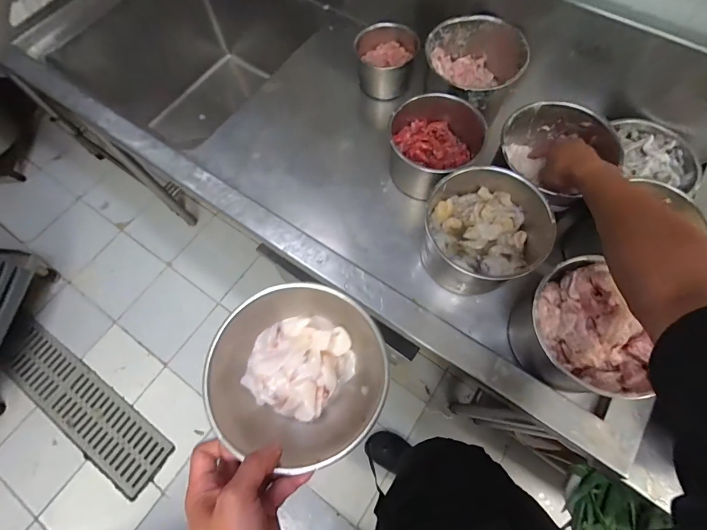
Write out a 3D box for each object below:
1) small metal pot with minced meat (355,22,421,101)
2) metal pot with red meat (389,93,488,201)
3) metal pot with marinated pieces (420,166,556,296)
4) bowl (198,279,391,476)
[{"bbox_3d":[0.067,-0.418,0.695,0.114,0.098,0.104,0,68,1],"label":"small metal pot with minced meat"},{"bbox_3d":[0.142,-0.202,0.593,0.156,0.100,0.162,1,69,1],"label":"metal pot with red meat"},{"bbox_3d":[0.190,-0.056,0.535,0.164,0.114,0.177,0,68,1],"label":"metal pot with marinated pieces"},{"bbox_3d":[-0.058,0.106,0.360,0.168,0.071,0.181,-1,71,2],"label":"bowl"}]

